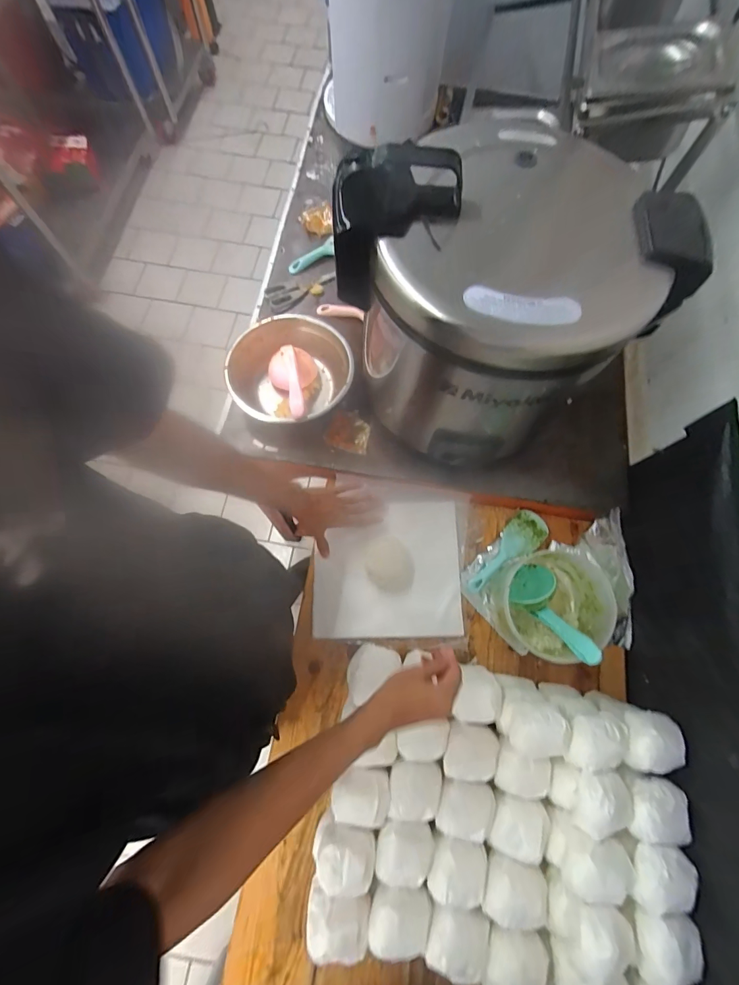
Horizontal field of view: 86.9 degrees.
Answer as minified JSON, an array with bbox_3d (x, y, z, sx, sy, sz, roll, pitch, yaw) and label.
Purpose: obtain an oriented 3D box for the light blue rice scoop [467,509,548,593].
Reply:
[{"bbox_3d":[0.259,0.116,0.732,0.065,0.015,0.191,43,76,11],"label":"light blue rice scoop"}]

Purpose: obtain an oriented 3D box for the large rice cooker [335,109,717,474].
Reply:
[{"bbox_3d":[0.160,-0.232,0.590,0.316,0.386,0.303,-30,76,-11],"label":"large rice cooker"}]

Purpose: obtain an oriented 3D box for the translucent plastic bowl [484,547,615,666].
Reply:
[{"bbox_3d":[0.297,0.186,0.655,0.147,0.130,0.154,1,72,-2],"label":"translucent plastic bowl"}]

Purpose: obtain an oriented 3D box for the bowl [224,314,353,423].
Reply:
[{"bbox_3d":[-0.149,-0.223,0.765,0.223,0.097,0.210,1,72,-2],"label":"bowl"}]

